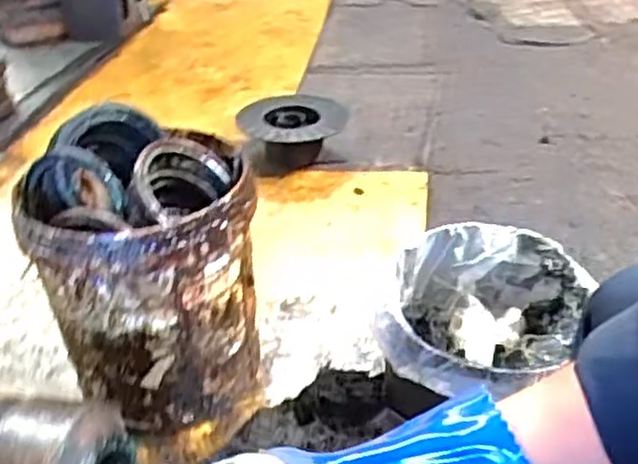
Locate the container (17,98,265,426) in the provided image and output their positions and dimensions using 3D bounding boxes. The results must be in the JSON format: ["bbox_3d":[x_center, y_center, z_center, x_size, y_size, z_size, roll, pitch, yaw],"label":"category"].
[{"bbox_3d":[-0.228,0.047,0.963,0.280,0.360,0.268,-13,35,-15],"label":"container"}]

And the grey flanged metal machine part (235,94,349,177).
[{"bbox_3d":[-0.060,-0.224,1.612,0.230,0.103,0.214,6,35,12],"label":"grey flanged metal machine part"}]

